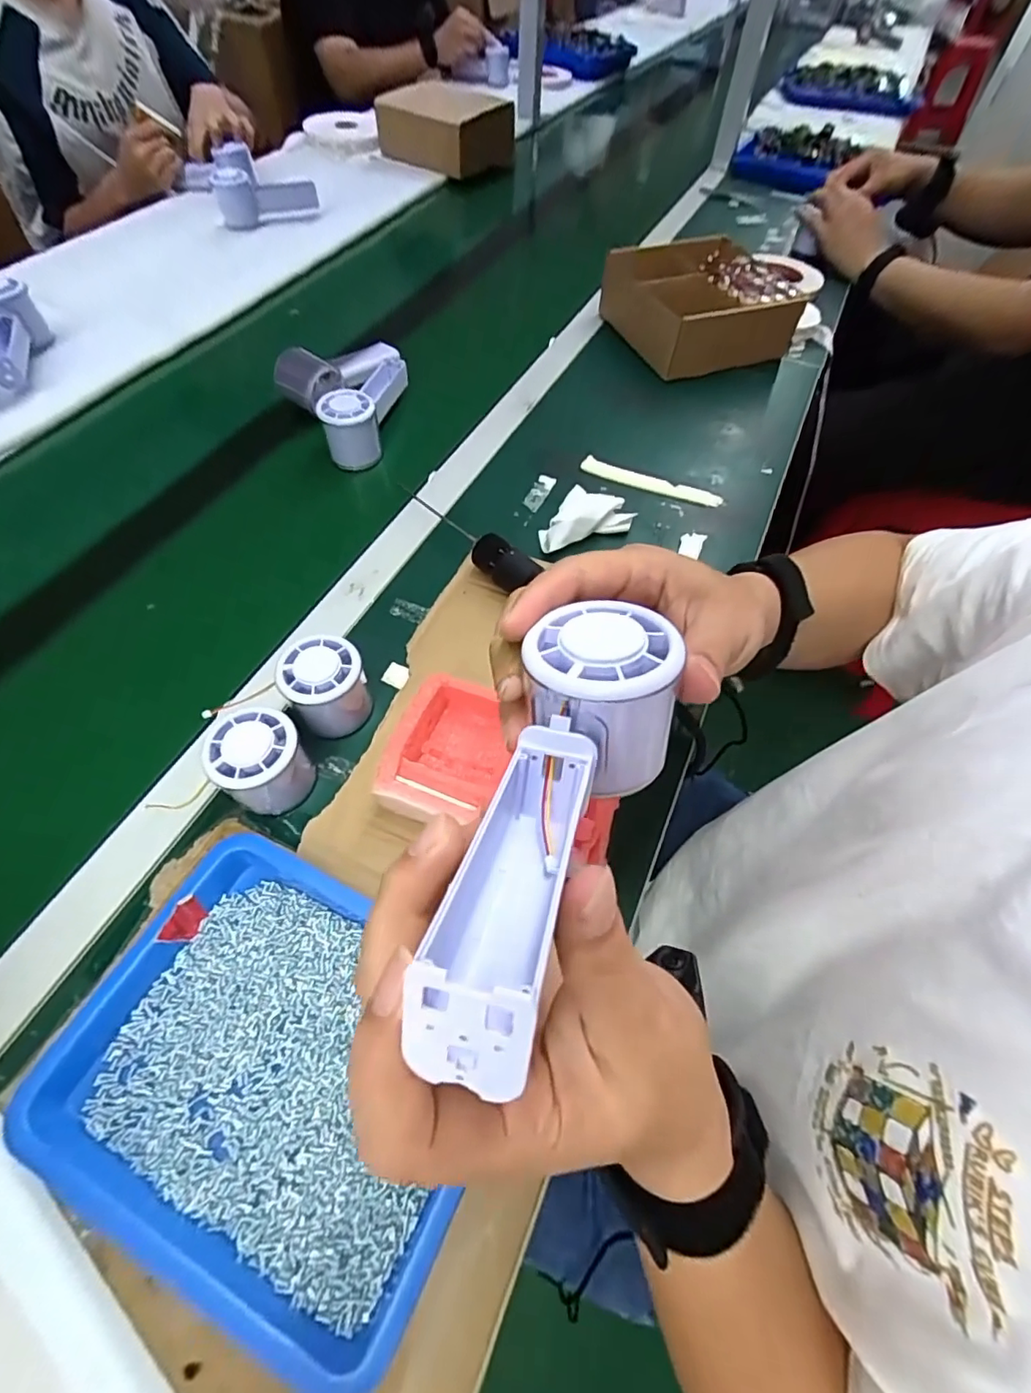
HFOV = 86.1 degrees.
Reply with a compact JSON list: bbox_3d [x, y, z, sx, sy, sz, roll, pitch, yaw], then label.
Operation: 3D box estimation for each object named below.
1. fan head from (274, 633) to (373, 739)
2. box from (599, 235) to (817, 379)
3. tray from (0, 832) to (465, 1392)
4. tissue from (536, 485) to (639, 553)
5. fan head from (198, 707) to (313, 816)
[{"bbox_3d":[-0.138,-0.008,0.404,0.056,0.054,0.056,1,58,-2],"label":"fan head"},{"bbox_3d":[0.241,-0.512,0.718,0.191,0.072,0.200,-19,62,-14],"label":"box"},{"bbox_3d":[-0.128,0.197,0.297,0.220,0.024,0.181,24,60,11],"label":"tray"},{"bbox_3d":[0.062,-0.178,0.536,0.090,0.021,0.058,-21,62,-15],"label":"tissue"},{"bbox_3d":[-0.171,0.044,0.371,0.055,0.051,0.055,39,64,19],"label":"fan head"}]

